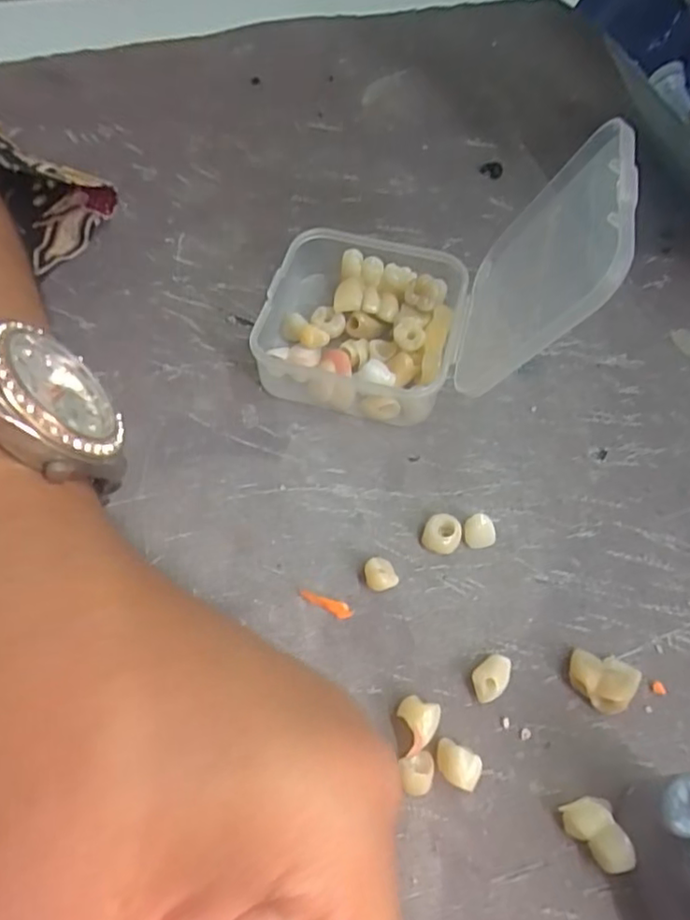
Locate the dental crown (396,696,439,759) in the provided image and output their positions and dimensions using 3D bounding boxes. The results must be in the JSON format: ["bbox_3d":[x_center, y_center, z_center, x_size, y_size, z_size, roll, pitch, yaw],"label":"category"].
[{"bbox_3d":[0.015,0.059,0.135,0.009,0.007,0.012,18,62,9],"label":"dental crown"}]

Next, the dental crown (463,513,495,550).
[{"bbox_3d":[0.035,0.018,0.158,0.008,0.007,0.006,-5,61,-4],"label":"dental crown"}]

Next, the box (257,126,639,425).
[{"bbox_3d":[0.019,-0.049,0.160,0.081,0.068,0.058,10,60,4],"label":"box"}]

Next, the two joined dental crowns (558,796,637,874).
[{"bbox_3d":[0.051,0.076,0.125,0.009,0.009,0.014,-24,64,-14],"label":"two joined dental crowns"}]

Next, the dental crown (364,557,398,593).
[{"bbox_3d":[0.009,0.028,0.152,0.008,0.005,0.008,0,61,-1],"label":"dental crown"}]

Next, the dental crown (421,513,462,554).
[{"bbox_3d":[0.025,0.019,0.158,0.009,0.006,0.009,0,61,-1],"label":"dental crown"}]

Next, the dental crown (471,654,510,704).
[{"bbox_3d":[0.033,0.050,0.141,0.011,0.006,0.007,-33,66,-18],"label":"dental crown"}]

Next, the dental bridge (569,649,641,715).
[{"bbox_3d":[0.058,0.050,0.140,0.015,0.008,0.012,21,62,10],"label":"dental bridge"}]

